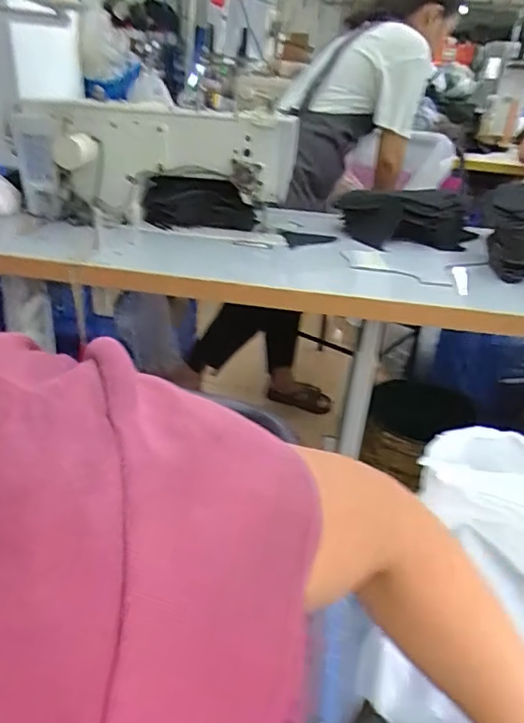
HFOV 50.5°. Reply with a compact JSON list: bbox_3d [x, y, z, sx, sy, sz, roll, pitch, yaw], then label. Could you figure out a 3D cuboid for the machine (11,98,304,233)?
[{"bbox_3d":[-0.223,-0.403,1.149,0.566,0.224,0.150,4,29,-1],"label":"machine"}]

